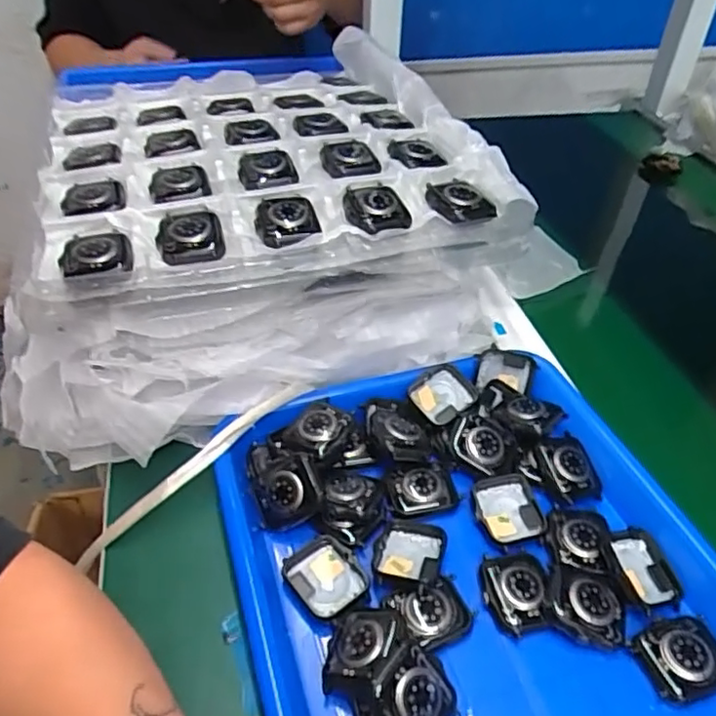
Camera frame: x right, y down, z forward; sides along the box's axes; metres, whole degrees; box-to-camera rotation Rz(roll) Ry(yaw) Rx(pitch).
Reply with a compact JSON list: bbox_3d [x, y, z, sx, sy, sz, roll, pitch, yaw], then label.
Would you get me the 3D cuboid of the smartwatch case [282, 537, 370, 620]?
[{"bbox_3d":[-0.018,0.124,0.346,0.037,0.010,0.044,-25,48,-26],"label":"smartwatch case"}]

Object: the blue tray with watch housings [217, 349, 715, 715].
[{"bbox_3d":[0.074,0.131,0.334,0.260,0.045,0.327,-12,44,-14],"label":"blue tray with watch housings"}]

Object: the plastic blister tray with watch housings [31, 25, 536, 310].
[{"bbox_3d":[-0.083,-0.177,0.504,0.318,0.038,0.373,-11,43,-13],"label":"plastic blister tray with watch housings"}]

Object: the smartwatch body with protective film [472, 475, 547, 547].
[{"bbox_3d":[0.093,0.093,0.377,0.041,0.015,0.041,-5,42,-7],"label":"smartwatch body with protective film"}]

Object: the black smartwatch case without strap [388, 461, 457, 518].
[{"bbox_3d":[0.040,0.081,0.386,0.043,0.010,0.033,-6,42,-8],"label":"black smartwatch case without strap"}]

